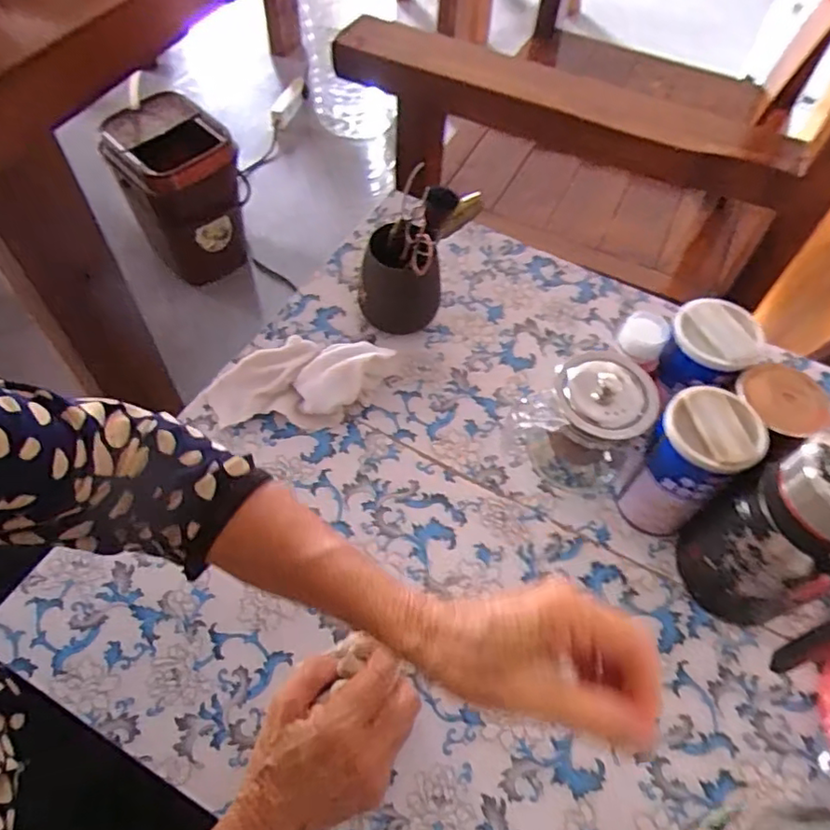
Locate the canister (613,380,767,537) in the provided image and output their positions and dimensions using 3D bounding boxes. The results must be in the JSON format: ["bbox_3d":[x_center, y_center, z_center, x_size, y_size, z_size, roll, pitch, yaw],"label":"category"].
[{"bbox_3d":[0.204,0.040,0.470,0.065,0.123,0.061,1,57,-1],"label":"canister"}]

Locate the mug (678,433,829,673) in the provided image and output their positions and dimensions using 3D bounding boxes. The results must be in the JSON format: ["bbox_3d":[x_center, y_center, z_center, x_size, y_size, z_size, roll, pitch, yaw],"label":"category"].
[{"bbox_3d":[0.254,0.094,0.414,0.075,0.168,0.113,-16,59,-12],"label":"mug"}]

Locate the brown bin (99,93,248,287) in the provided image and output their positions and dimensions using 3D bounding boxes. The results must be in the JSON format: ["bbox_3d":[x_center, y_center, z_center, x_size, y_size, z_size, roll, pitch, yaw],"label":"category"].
[{"bbox_3d":[-0.464,-0.446,1.256,0.228,0.279,0.192,-22,61,-16],"label":"brown bin"}]

